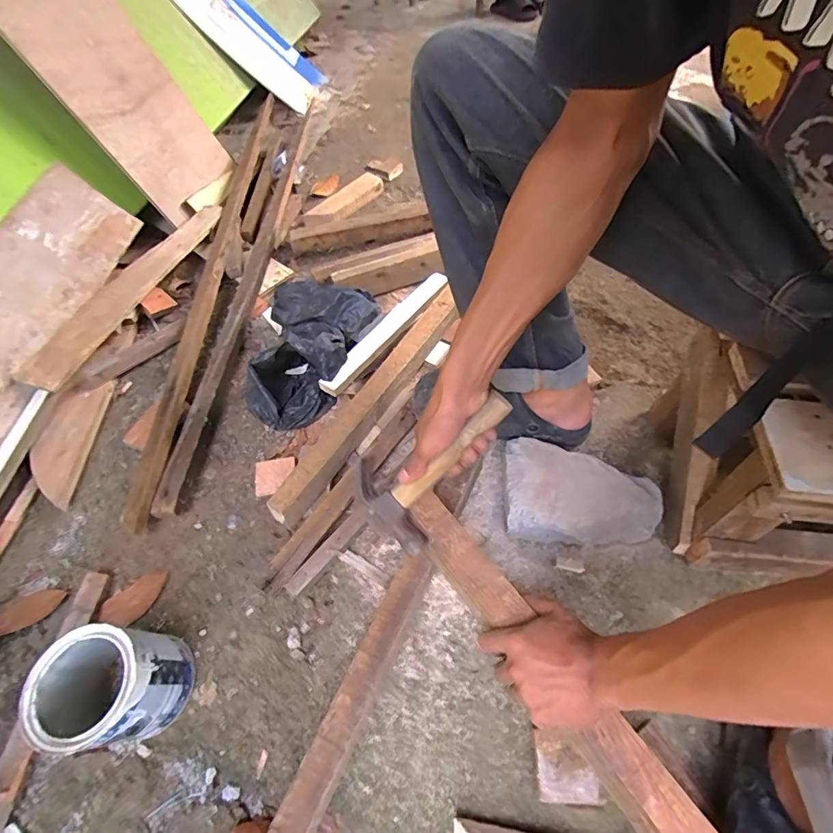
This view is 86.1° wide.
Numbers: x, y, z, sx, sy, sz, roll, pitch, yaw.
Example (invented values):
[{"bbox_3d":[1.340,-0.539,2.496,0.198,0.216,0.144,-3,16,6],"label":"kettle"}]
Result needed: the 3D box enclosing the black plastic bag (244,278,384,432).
[{"bbox_3d":[-0.171,-0.129,0.770,0.179,0.120,0.303,7,57,8],"label":"black plastic bag"}]

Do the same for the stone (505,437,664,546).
[{"bbox_3d":[0.224,0.111,0.621,0.201,0.076,0.133,6,57,7],"label":"stone"}]

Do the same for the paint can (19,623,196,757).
[{"bbox_3d":[-0.336,0.300,0.497,0.119,0.133,0.109,-2,56,2],"label":"paint can"}]

